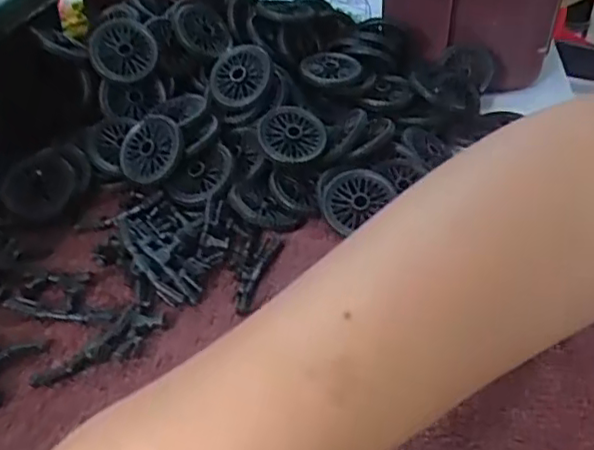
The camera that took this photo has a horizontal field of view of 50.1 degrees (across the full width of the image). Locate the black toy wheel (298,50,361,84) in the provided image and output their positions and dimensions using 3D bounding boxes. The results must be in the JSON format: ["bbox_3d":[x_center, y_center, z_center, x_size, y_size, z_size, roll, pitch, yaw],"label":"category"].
[{"bbox_3d":[0.021,-0.093,0.390,0.035,0.015,0.035,4,38,6],"label":"black toy wheel"}]

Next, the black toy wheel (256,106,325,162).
[{"bbox_3d":[-0.002,-0.048,0.344,0.036,0.008,0.036,-4,63,-9],"label":"black toy wheel"}]

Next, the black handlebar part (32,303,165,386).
[{"bbox_3d":[-0.077,0.050,0.256,0.020,0.009,0.054,29,45,34],"label":"black handlebar part"}]

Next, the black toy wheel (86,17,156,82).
[{"bbox_3d":[-0.099,-0.100,0.363,0.036,0.036,0.004,-6,-4,-14],"label":"black toy wheel"}]

